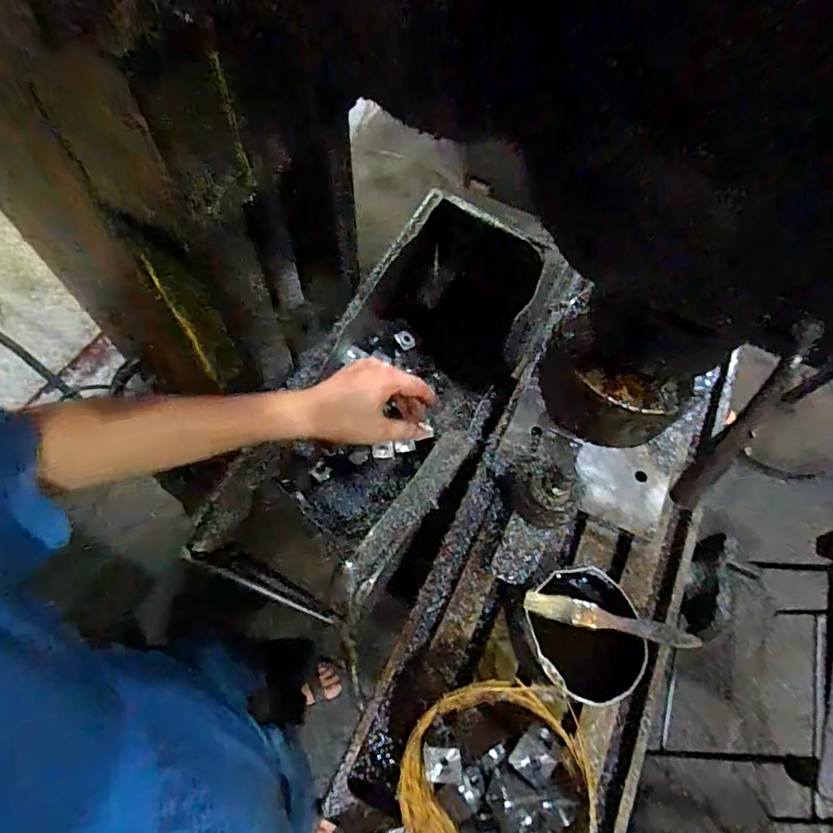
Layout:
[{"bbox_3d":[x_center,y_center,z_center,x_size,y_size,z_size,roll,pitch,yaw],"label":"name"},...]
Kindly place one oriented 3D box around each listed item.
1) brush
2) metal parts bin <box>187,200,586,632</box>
[{"bbox_3d":[0.168,0.175,0.442,0.144,0.012,0.022,11,63,2],"label":"brush"},{"bbox_3d":[-0.020,-0.012,0.661,0.215,0.176,0.558,29,65,11],"label":"metal parts bin"}]

